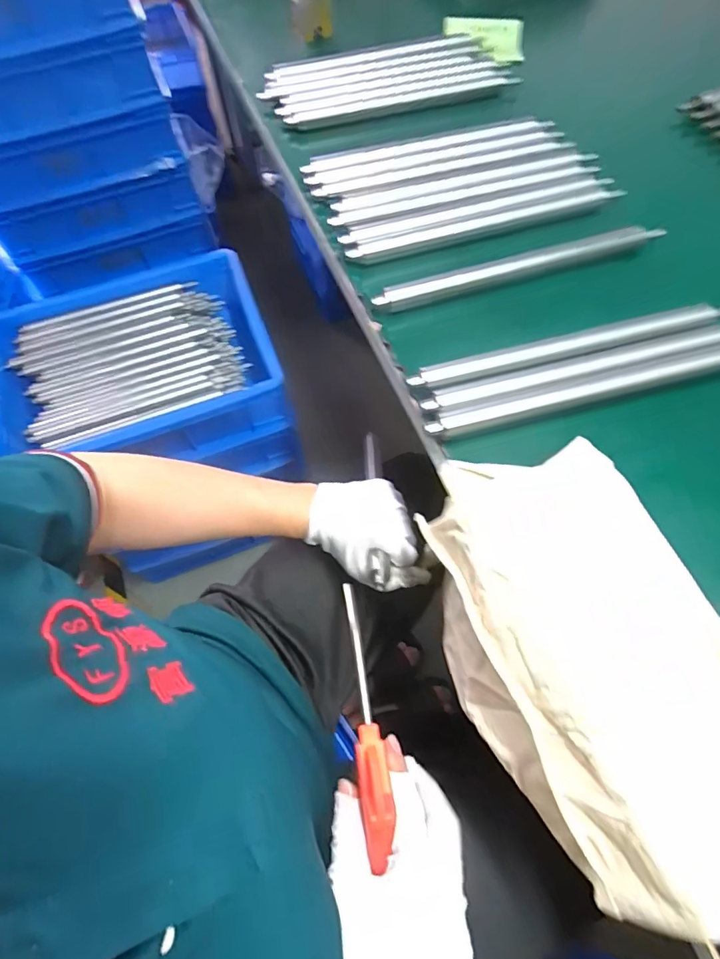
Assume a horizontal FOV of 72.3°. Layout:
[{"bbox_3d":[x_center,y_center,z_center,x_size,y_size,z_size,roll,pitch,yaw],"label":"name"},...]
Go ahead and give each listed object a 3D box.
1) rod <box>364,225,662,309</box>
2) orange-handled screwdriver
[{"bbox_3d":[0.142,-0.189,0.432,0.267,0.015,0.015,-16,64,-5],"label":"rod"},{"bbox_3d":[0.002,0.141,0.309,0.016,0.021,0.156,-9,50,-2],"label":"orange-handled screwdriver"}]

